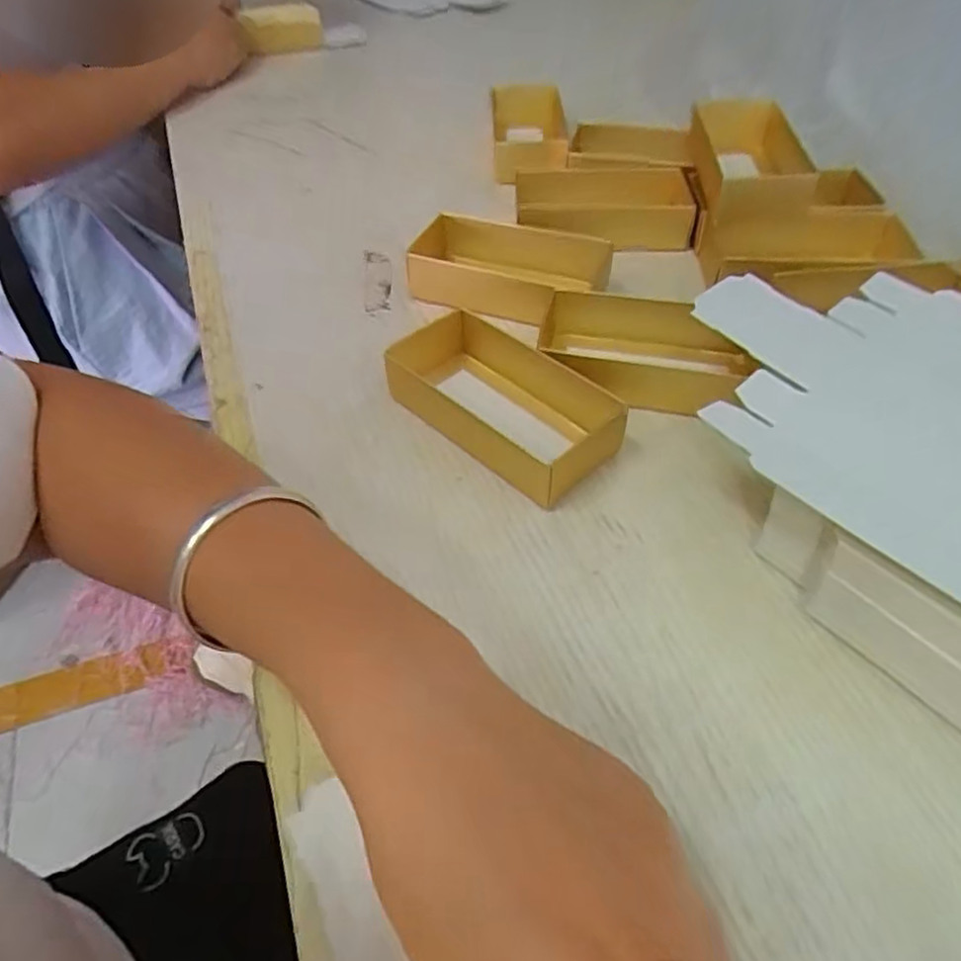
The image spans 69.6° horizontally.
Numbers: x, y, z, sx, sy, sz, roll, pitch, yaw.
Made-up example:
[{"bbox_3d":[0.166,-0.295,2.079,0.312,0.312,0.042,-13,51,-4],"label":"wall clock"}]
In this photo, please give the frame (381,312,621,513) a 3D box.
[{"bbox_3d":[0.013,-0.041,0.349,0.126,0.033,0.069,33,58,28],"label":"frame"}]

